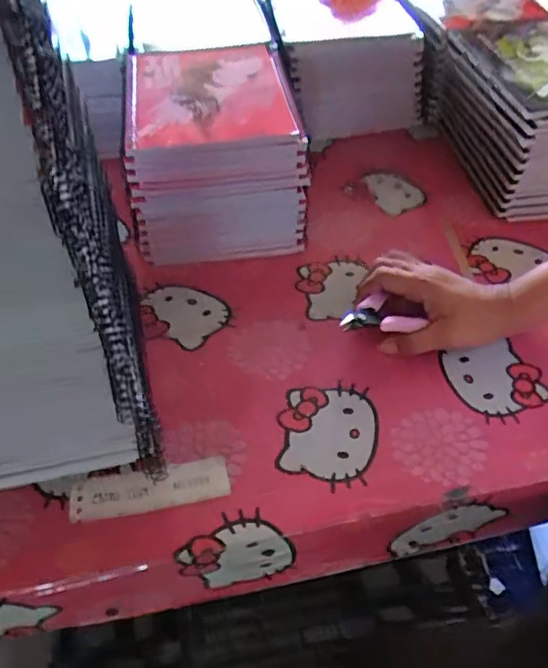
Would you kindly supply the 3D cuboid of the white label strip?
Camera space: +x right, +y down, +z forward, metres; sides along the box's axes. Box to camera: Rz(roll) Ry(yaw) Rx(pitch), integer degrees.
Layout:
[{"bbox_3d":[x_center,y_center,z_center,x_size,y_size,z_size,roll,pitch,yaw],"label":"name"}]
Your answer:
[{"bbox_3d":[-0.085,0.107,0.398,0.106,0.004,0.032,-9,46,-8],"label":"white label strip"}]

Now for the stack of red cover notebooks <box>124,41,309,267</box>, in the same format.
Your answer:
[{"bbox_3d":[-0.060,-0.191,0.591,0.158,0.116,0.209,-5,46,-4],"label":"stack of red cover notebooks"}]

